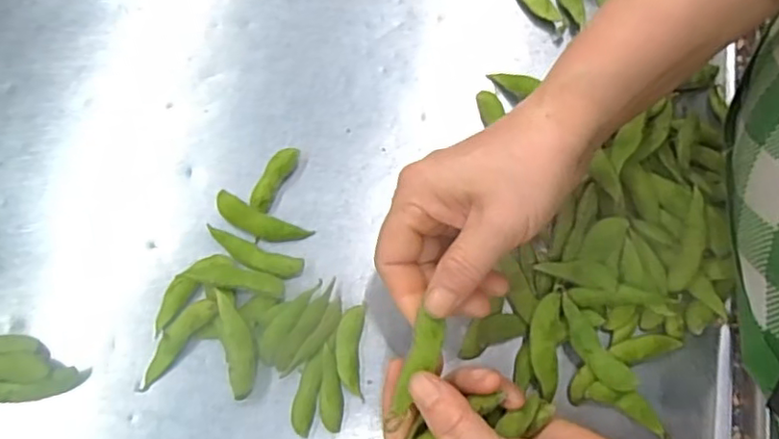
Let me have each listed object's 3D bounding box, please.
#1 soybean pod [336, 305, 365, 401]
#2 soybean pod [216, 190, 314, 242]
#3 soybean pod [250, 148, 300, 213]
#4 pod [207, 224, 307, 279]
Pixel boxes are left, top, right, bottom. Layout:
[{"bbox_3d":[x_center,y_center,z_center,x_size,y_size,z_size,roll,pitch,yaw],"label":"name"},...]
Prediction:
[{"bbox_3d":[-0.023,0.075,0.363,0.016,0.010,0.050,3,73,-1],"label":"soybean pod"},{"bbox_3d":[-0.079,0.001,0.381,0.059,0.009,0.017,24,74,5],"label":"soybean pod"},{"bbox_3d":[-0.072,-0.025,0.391,0.014,0.010,0.046,25,74,5],"label":"soybean pod"},{"bbox_3d":[-0.082,0.021,0.376,0.060,0.008,0.016,21,74,4],"label":"pod"}]

